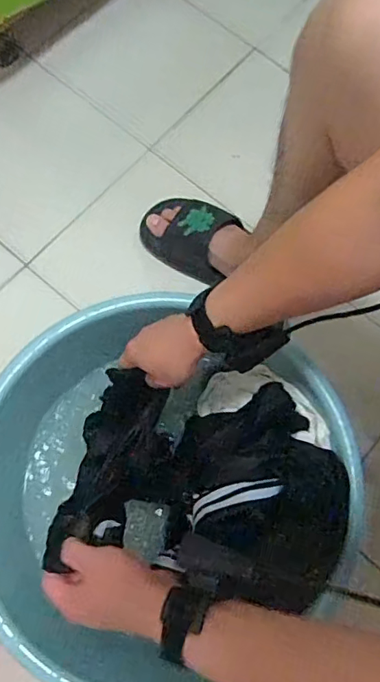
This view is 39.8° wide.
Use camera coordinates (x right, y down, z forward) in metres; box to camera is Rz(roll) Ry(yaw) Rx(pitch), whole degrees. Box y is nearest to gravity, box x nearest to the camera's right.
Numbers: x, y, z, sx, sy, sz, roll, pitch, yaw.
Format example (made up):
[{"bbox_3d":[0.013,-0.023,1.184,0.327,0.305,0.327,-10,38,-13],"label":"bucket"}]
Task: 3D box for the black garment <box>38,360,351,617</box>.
[{"bbox_3d":[0.012,0.165,0.650,0.322,0.133,0.229,13,74,2],"label":"black garment"}]

